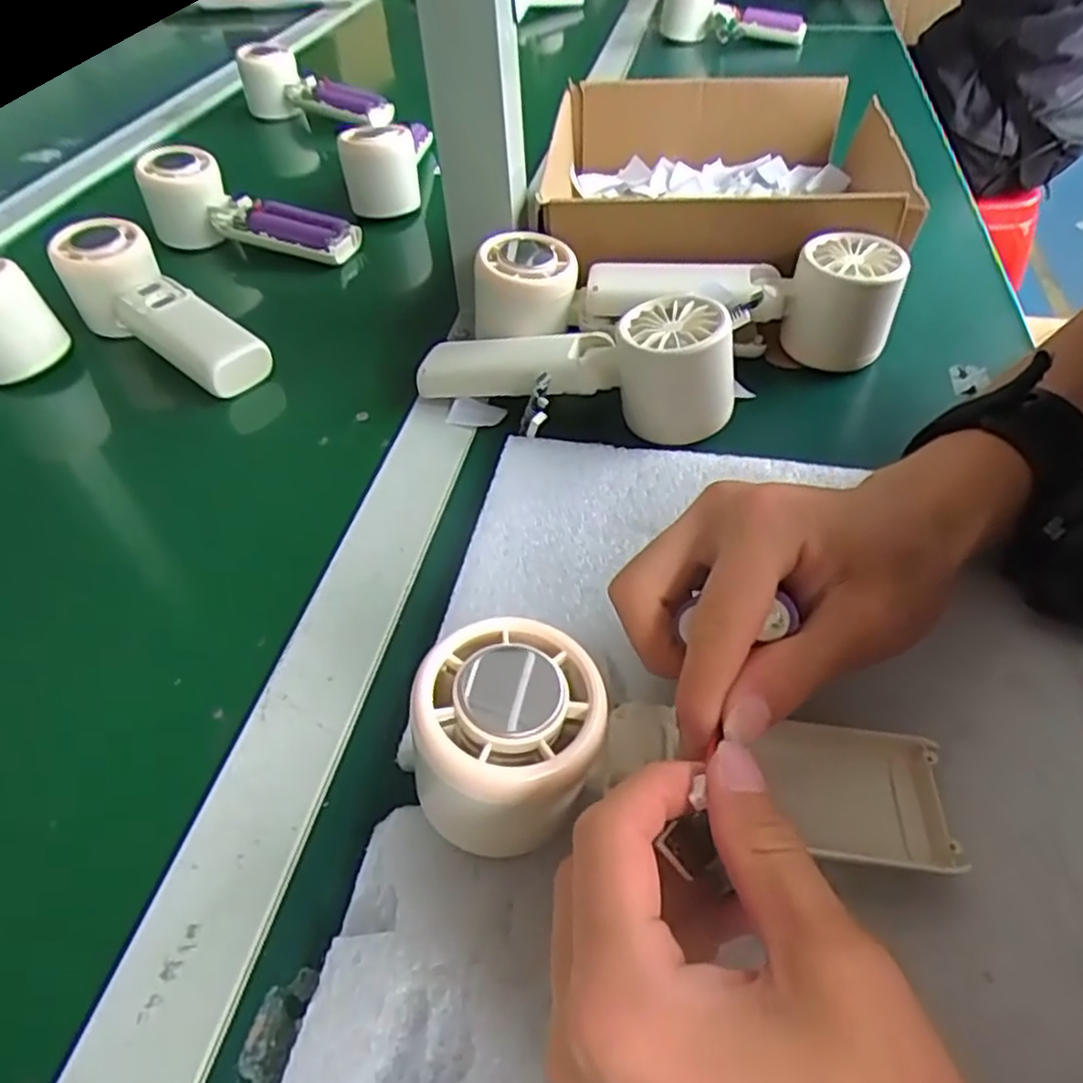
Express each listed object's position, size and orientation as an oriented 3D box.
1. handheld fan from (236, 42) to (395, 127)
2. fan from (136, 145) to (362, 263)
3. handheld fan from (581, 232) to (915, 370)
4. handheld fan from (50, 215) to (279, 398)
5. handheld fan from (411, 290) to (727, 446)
[{"bbox_3d":[-0.238,-0.470,0.751,0.175,0.057,0.050,24,55,25],"label":"handheld fan"},{"bbox_3d":[-0.219,-0.250,0.545,0.158,0.059,0.043,10,50,15],"label":"fan"},{"bbox_3d":[0.108,-0.130,0.406,0.162,0.050,0.055,0,48,6],"label":"handheld fan"},{"bbox_3d":[-0.233,-0.138,0.458,0.163,0.051,0.050,35,59,17],"label":"handheld fan"},{"bbox_3d":[0.013,-0.088,0.370,0.165,0.048,0.065,8,49,13],"label":"handheld fan"}]

